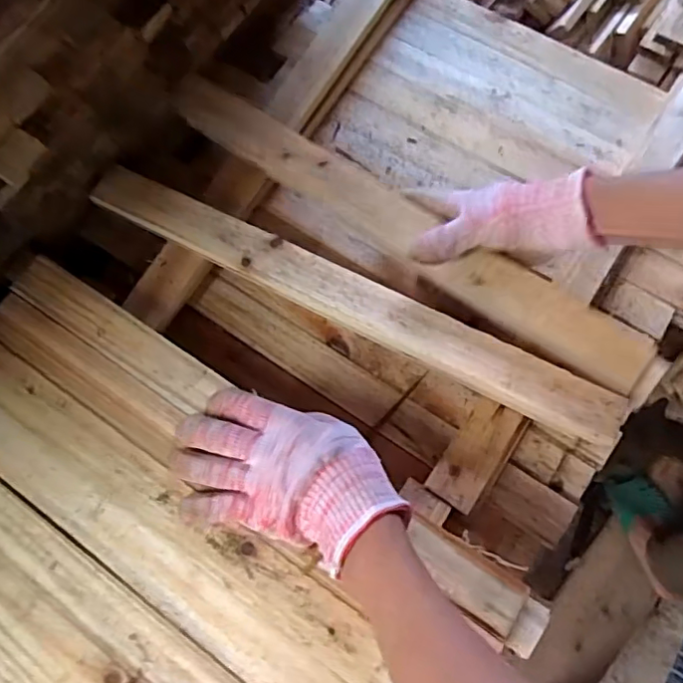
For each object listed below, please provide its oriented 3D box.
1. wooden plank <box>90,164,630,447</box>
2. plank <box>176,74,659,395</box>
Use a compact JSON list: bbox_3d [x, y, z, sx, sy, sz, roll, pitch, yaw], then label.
[{"bbox_3d":[-0.006,-0.042,0.499,0.497,0.015,0.048,25,75,12],"label":"wooden plank"},{"bbox_3d":[0.044,-0.111,0.518,0.485,0.033,0.048,34,72,12],"label":"plank"}]

